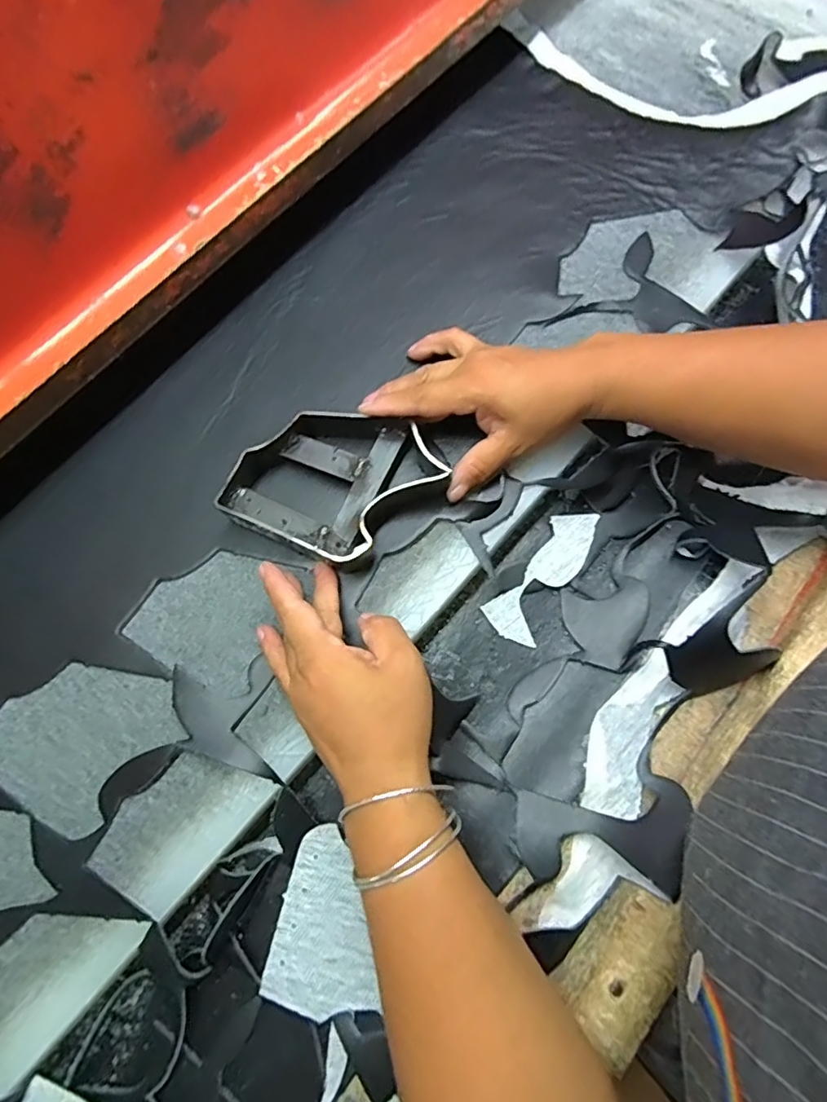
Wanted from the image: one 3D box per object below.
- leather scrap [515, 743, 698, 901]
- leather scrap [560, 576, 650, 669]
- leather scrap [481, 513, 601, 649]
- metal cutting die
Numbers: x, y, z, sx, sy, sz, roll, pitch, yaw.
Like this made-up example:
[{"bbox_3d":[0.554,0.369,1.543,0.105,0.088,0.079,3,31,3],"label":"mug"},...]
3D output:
[{"bbox_3d":[0.116,0.165,0.333,0.101,0.015,0.069,-5,44,19],"label":"leather scrap"},{"bbox_3d":[0.141,0.050,0.385,0.060,0.009,0.060,-9,57,14],"label":"leather scrap"},{"bbox_3d":[0.098,0.015,0.406,0.043,0.004,0.113,31,79,11],"label":"leather scrap"},{"bbox_3d":[-0.051,-0.047,0.372,0.126,0.037,0.110,26,77,4],"label":"metal cutting die"}]

